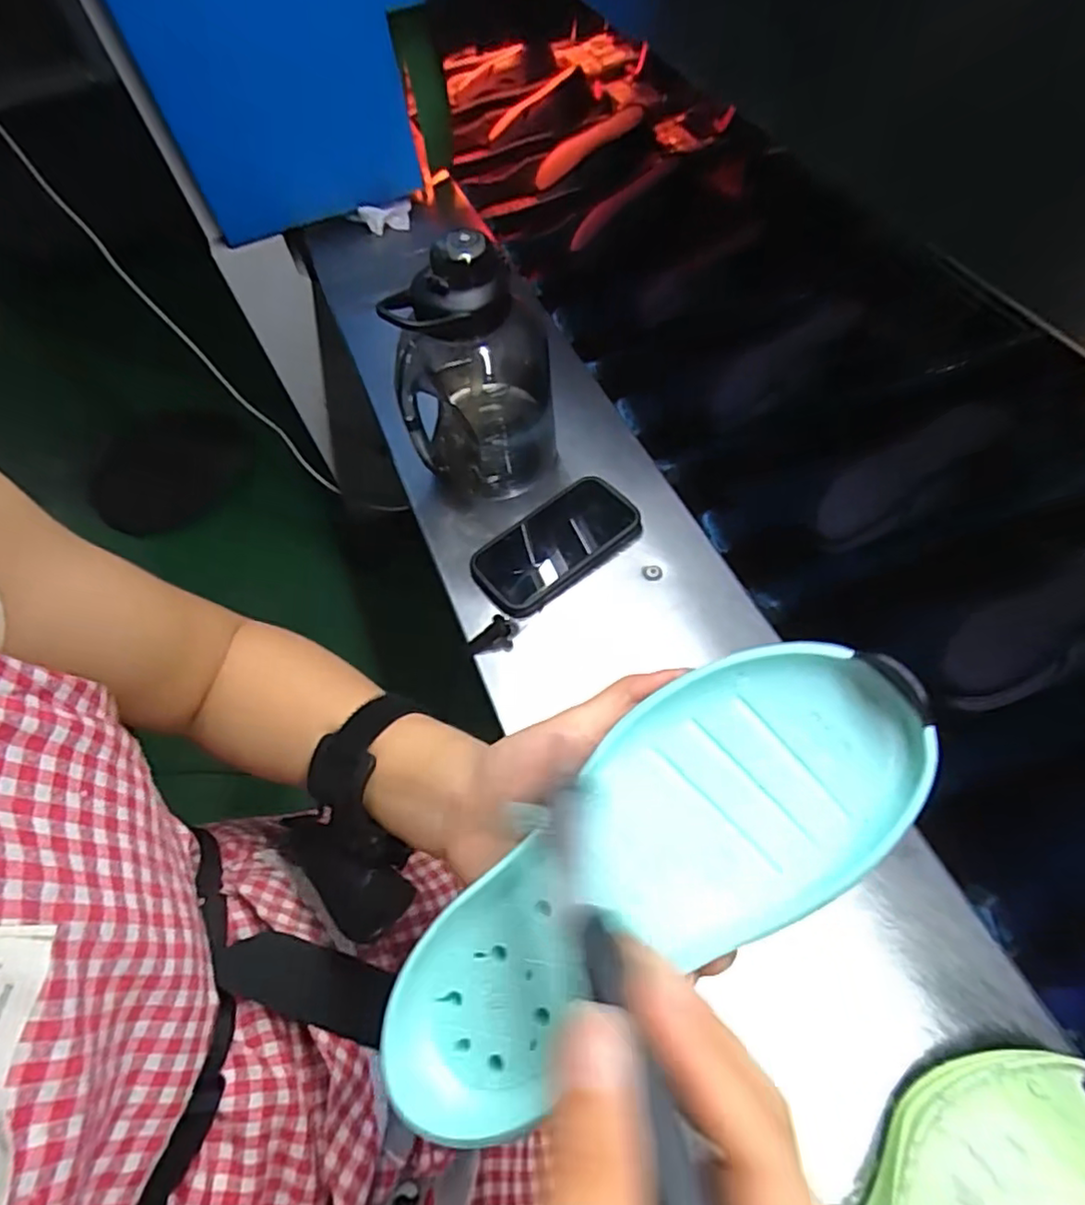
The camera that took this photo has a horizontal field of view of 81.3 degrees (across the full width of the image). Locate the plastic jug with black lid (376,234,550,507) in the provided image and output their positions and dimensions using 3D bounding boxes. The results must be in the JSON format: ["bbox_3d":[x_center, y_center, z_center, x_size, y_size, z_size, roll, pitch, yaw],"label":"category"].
[{"bbox_3d":[-0.060,-0.198,0.554,0.129,0.216,0.107,0,58,4],"label":"plastic jug with black lid"}]

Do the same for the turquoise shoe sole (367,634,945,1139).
[{"bbox_3d":[0.032,0.091,0.215,0.199,0.026,0.078,-39,62,1],"label":"turquoise shoe sole"}]

